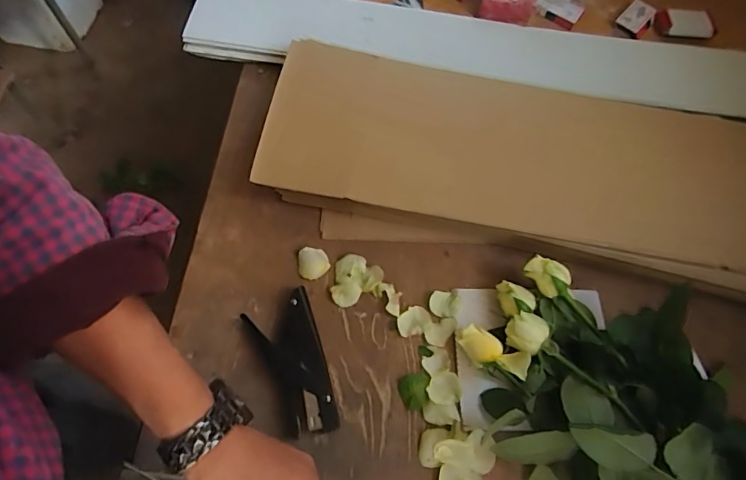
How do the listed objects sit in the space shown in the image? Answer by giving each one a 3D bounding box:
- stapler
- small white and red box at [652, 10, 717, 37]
[{"bbox_3d":[-0.079,0.131,0.521,0.072,0.028,0.148,-23,69,-12],"label":"stapler"},{"bbox_3d":[0.490,-0.339,0.769,0.089,0.013,0.040,5,102,6],"label":"small white and red box"}]

